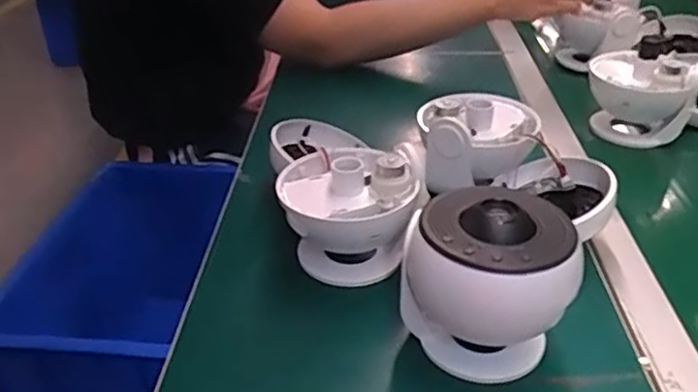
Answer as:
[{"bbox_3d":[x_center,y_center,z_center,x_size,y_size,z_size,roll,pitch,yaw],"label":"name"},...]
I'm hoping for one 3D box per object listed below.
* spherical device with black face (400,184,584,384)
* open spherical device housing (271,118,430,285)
[{"bbox_3d":[0.100,0.063,0.462,0.109,0.115,0.093,-12,40,-11],"label":"spherical device with black face"},{"bbox_3d":[0.001,0.013,0.564,0.118,0.102,0.109,-6,39,-3],"label":"open spherical device housing"}]

